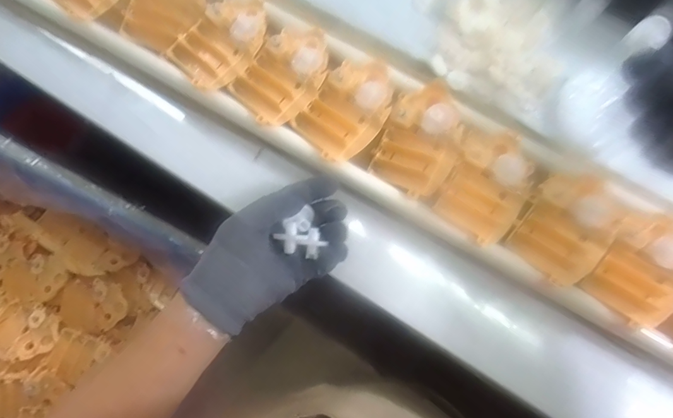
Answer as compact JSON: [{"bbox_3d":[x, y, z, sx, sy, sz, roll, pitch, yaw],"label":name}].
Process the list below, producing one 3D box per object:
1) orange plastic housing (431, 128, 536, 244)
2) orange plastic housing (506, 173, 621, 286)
[{"bbox_3d":[0.137,-0.021,0.383,0.067,0.031,0.096,32,79,6],"label":"orange plastic housing"},{"bbox_3d":[0.203,0.012,0.376,0.070,0.021,0.102,41,80,8],"label":"orange plastic housing"}]

